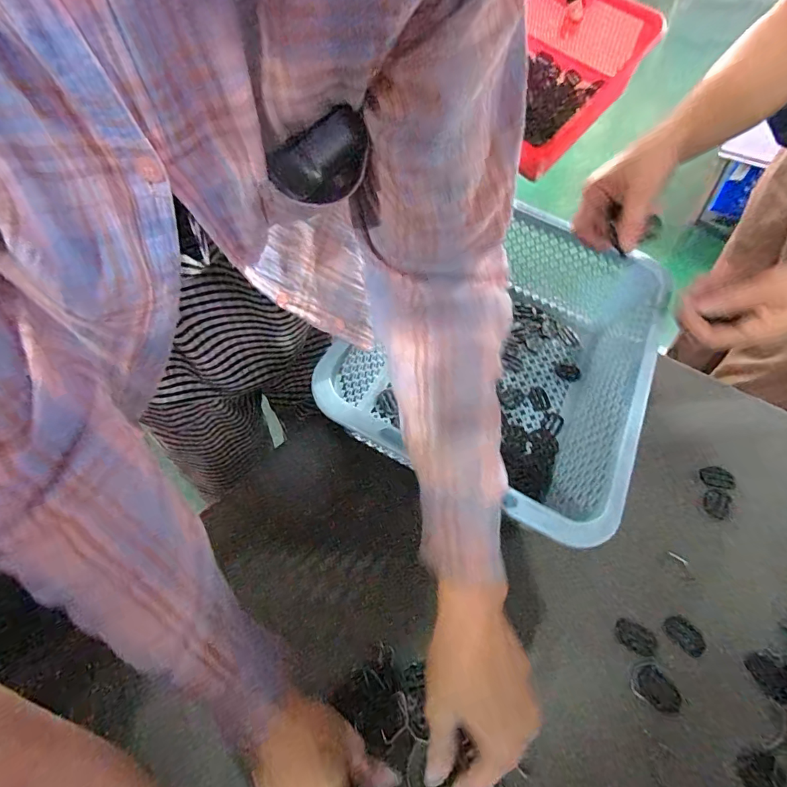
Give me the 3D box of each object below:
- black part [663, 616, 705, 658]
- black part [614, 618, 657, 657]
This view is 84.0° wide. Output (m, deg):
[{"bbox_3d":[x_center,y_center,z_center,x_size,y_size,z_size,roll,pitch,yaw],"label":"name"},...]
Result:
[{"bbox_3d":[0.270,0.224,0.404,0.035,0.004,0.026,37,67,27],"label":"black part"},{"bbox_3d":[0.224,0.226,0.404,0.034,0.004,0.024,23,61,21],"label":"black part"}]

